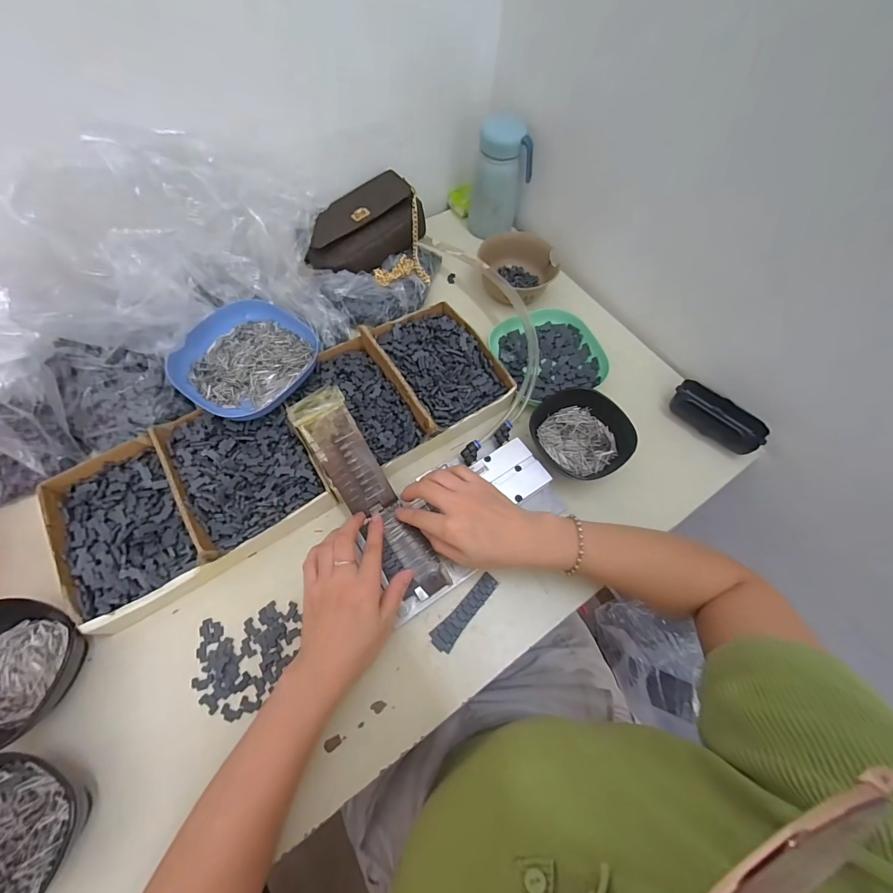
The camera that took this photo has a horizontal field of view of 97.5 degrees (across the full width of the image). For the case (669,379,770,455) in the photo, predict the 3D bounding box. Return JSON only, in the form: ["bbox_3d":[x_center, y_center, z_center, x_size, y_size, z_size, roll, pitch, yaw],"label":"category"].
[{"bbox_3d":[0.337,-0.038,0.489,0.047,0.032,0.108,-37,70,-18],"label":"case"}]

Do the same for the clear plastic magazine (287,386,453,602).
[{"bbox_3d":[-0.078,0.051,0.397,0.056,0.029,0.225,-33,90,-17],"label":"clear plastic magazine"}]

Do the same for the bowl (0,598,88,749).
[{"bbox_3d":[-0.374,0.194,0.335,0.108,0.046,0.110,9,64,2],"label":"bowl"}]

